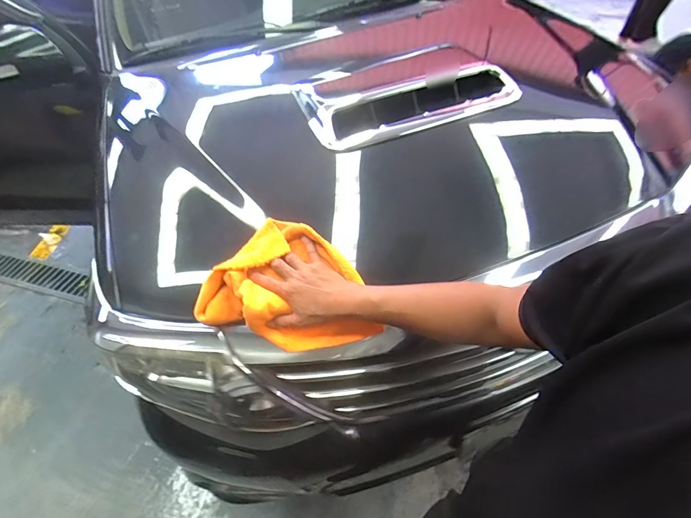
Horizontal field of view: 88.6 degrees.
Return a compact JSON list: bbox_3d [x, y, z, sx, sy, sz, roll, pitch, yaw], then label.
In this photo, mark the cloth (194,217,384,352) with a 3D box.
[{"bbox_3d":[-0.084,0.057,0.616,0.289,0.104,0.203,16,51,19],"label":"cloth"}]

